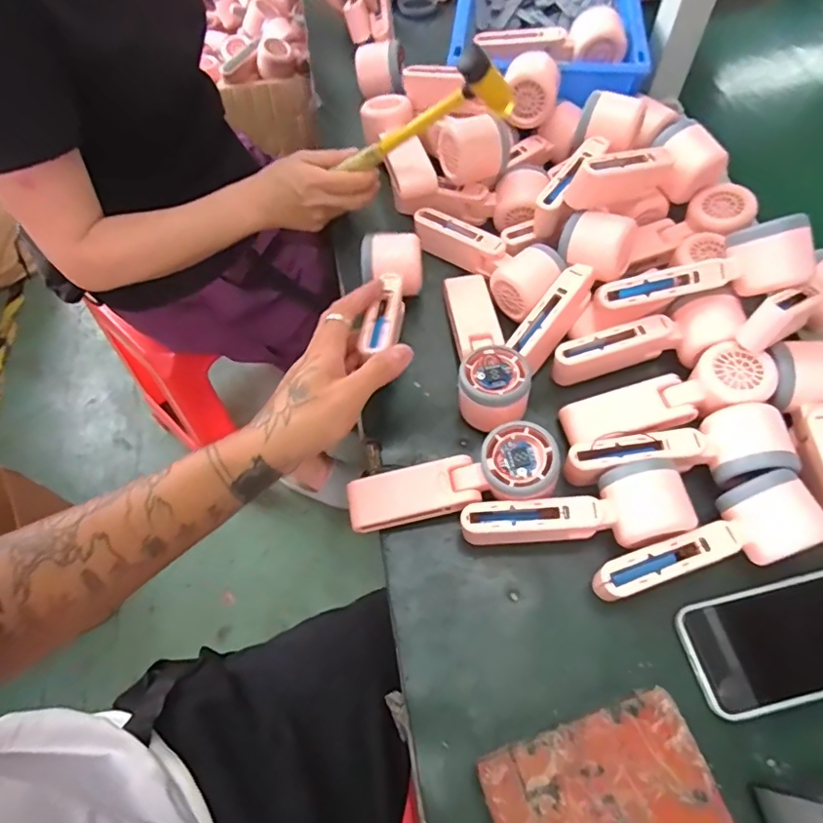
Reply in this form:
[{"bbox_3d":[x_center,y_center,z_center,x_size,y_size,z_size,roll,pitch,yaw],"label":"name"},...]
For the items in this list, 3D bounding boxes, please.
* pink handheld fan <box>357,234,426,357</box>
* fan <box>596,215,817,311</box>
[{"bbox_3d":[-0.024,-0.100,0.499,0.053,0.053,0.148,5,51,5],"label":"pink handheld fan"},{"bbox_3d":[0.246,-0.113,0.466,0.165,0.058,0.049,-13,61,11],"label":"fan"}]

